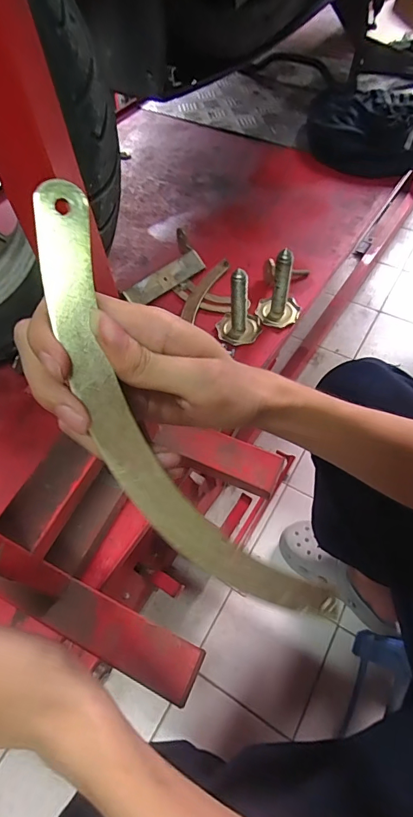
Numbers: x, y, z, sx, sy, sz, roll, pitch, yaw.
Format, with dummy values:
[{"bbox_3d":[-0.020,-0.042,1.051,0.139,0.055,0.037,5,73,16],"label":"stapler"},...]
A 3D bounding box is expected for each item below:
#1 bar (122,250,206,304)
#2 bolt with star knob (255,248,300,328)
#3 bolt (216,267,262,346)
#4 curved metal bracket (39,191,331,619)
[{"bbox_3d":[-0.054,-0.177,0.570,0.122,0.006,0.031,-38,101,-19],"label":"bar"},{"bbox_3d":[0.089,-0.146,0.503,0.051,0.095,0.043,8,59,9],"label":"bolt with star knob"},{"bbox_3d":[0.039,-0.122,0.494,0.054,0.088,0.050,0,58,3],"label":"bolt"},{"bbox_3d":[-0.013,0.024,0.197,0.054,0.004,0.242,-36,107,-11],"label":"curved metal bracket"}]

